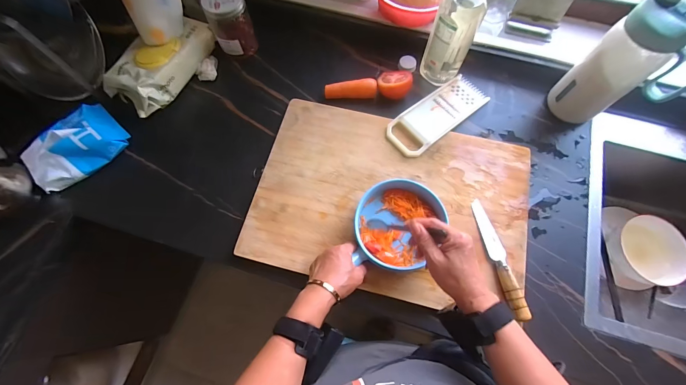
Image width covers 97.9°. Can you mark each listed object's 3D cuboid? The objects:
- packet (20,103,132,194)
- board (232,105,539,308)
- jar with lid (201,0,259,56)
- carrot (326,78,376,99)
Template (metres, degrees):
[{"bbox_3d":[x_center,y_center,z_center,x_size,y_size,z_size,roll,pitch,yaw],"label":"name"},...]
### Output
[{"bbox_3d":[-0.514,-0.088,0.568,0.107,0.085,0.172,38,75,13],"label":"packet"},{"bbox_3d":[0.090,0.012,0.561,0.489,0.024,0.333,13,71,5],"label":"board"},{"bbox_3d":[-0.241,-0.367,0.644,0.079,0.120,0.094,-22,72,-7],"label":"jar with lid"},{"bbox_3d":[0.017,-0.218,0.635,0.107,0.033,0.031,2,70,1],"label":"carrot"}]

